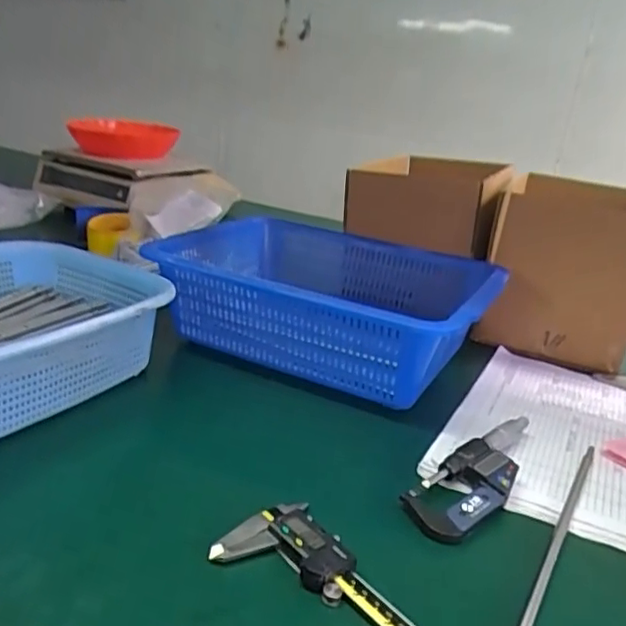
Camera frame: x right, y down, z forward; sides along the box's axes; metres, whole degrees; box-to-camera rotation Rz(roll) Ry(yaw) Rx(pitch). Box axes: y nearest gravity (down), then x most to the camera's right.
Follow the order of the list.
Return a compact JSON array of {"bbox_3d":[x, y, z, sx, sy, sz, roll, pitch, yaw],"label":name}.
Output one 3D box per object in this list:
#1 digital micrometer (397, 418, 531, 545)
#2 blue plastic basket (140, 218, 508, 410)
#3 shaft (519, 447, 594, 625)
[{"bbox_3d":[0.139,0.128,0.504,0.055,0.019,0.185,23,27,37],"label":"digital micrometer"},{"bbox_3d":[0.016,-0.008,0.710,0.343,0.117,0.261,14,23,20],"label":"blue plastic basket"},{"bbox_3d":[0.182,0.158,0.450,0.008,0.015,0.282,17,24,28],"label":"shaft"}]

